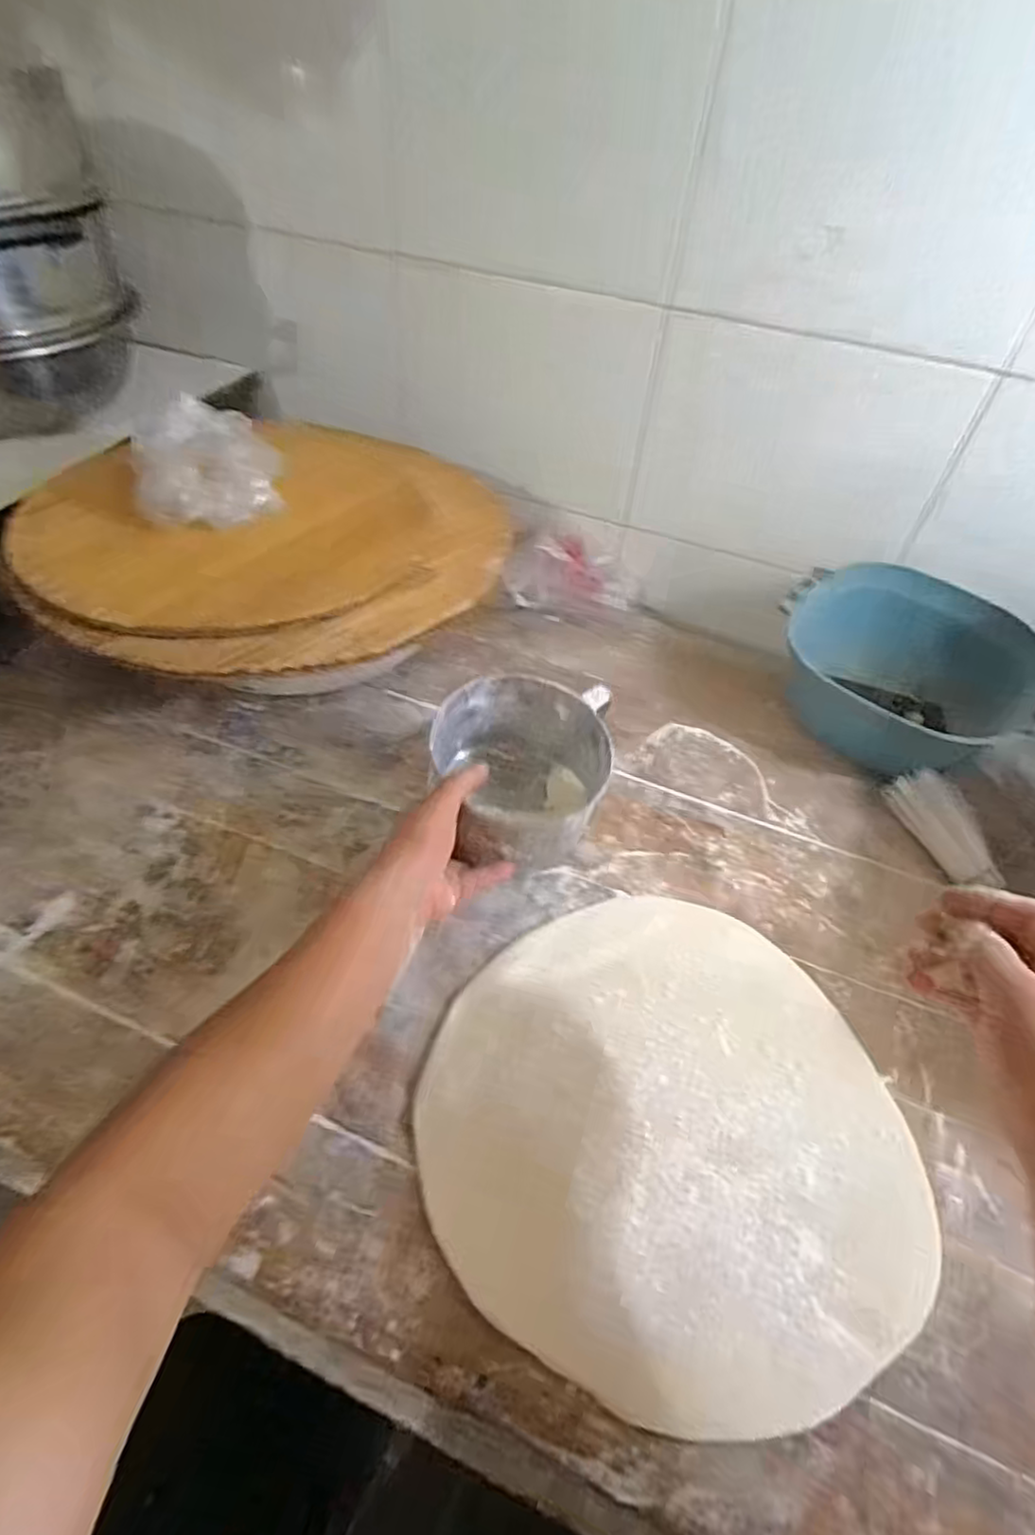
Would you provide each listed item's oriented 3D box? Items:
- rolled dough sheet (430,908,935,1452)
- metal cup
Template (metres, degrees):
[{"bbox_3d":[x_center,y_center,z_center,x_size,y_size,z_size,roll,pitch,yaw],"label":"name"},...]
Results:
[{"bbox_3d":[0.109,0.237,0.470,0.320,0.012,0.303,24,52,14],"label":"rolled dough sheet"},{"bbox_3d":[0.001,0.009,0.570,0.137,0.103,0.141,9,49,2],"label":"metal cup"}]

